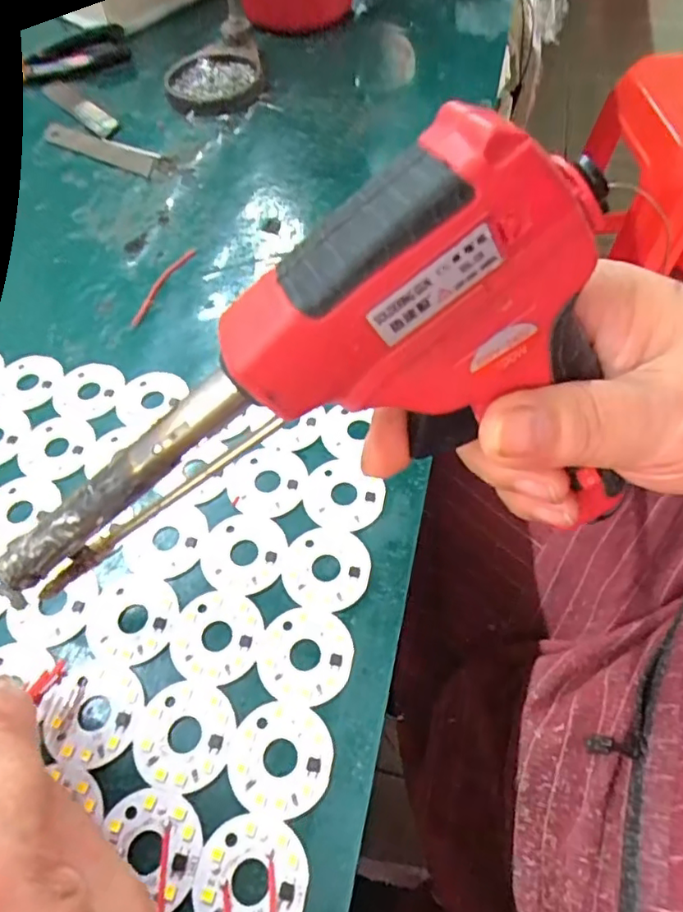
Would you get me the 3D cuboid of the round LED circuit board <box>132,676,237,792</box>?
[{"bbox_3d":[-0.049,0.086,0.178,0.031,0.004,0.030,-1,57,2],"label":"round LED circuit board"}]

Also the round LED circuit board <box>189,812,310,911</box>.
[{"bbox_3d":[-0.025,0.116,0.158,0.031,0.004,0.031,-1,57,2],"label":"round LED circuit board"}]

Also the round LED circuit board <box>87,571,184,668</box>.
[{"bbox_3d":[-0.073,0.056,0.199,0.032,0.004,0.030,-1,57,2],"label":"round LED circuit board"}]

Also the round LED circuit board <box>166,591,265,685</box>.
[{"bbox_3d":[-0.042,0.060,0.194,0.031,0.004,0.031,-1,57,2],"label":"round LED circuit board"}]

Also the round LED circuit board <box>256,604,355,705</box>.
[{"bbox_3d":[-0.012,0.064,0.189,0.030,0.004,0.030,-1,57,2],"label":"round LED circuit board"}]

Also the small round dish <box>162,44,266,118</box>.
[{"bbox_3d":[-0.085,-0.253,0.391,0.062,0.009,0.076,-4,57,0],"label":"small round dish"}]

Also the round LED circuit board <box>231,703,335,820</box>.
[{"bbox_3d":[-0.018,0.090,0.173,0.030,0.004,0.030,-1,57,2],"label":"round LED circuit board"}]

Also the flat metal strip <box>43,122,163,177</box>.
[{"bbox_3d":[-0.155,-0.195,0.365,0.094,0.006,0.019,27,63,18],"label":"flat metal strip"}]

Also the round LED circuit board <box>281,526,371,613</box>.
[{"bbox_3d":[-0.005,0.039,0.205,0.030,0.004,0.030,-1,57,2],"label":"round LED circuit board"}]

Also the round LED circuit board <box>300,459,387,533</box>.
[{"bbox_3d":[0.000,0.014,0.221,0.028,0.004,0.030,-1,57,2],"label":"round LED circuit board"}]

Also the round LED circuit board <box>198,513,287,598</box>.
[{"bbox_3d":[-0.036,0.035,0.210,0.031,0.004,0.031,-1,57,2],"label":"round LED circuit board"}]

